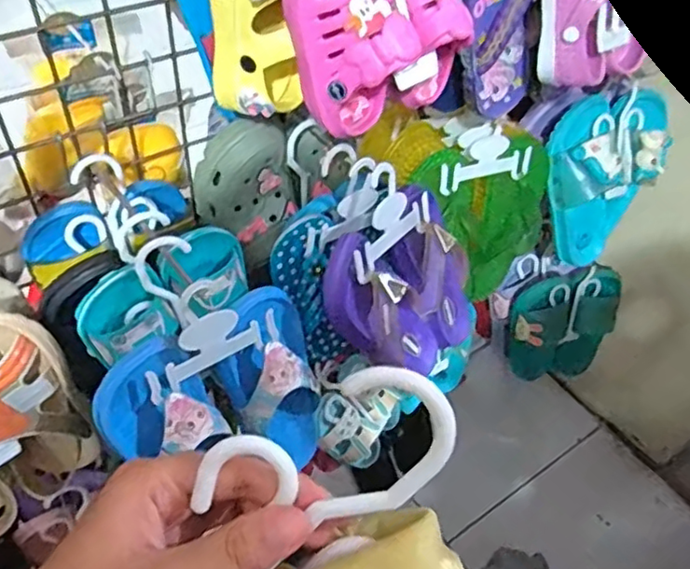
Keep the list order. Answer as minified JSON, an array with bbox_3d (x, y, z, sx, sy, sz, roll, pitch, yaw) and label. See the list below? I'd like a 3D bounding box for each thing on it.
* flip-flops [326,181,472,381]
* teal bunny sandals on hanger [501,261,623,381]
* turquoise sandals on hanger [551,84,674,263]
[{"bbox_3d":[0.053,0.010,0.590,0.052,0.187,0.173,15,45,42],"label":"flip-flops"},{"bbox_3d":[0.335,0.065,0.975,0.159,0.177,0.085,-10,52,-15],"label":"teal bunny sandals on hanger"},{"bbox_3d":[0.317,-0.135,0.781,0.116,0.186,0.138,33,54,20],"label":"turquoise sandals on hanger"}]

